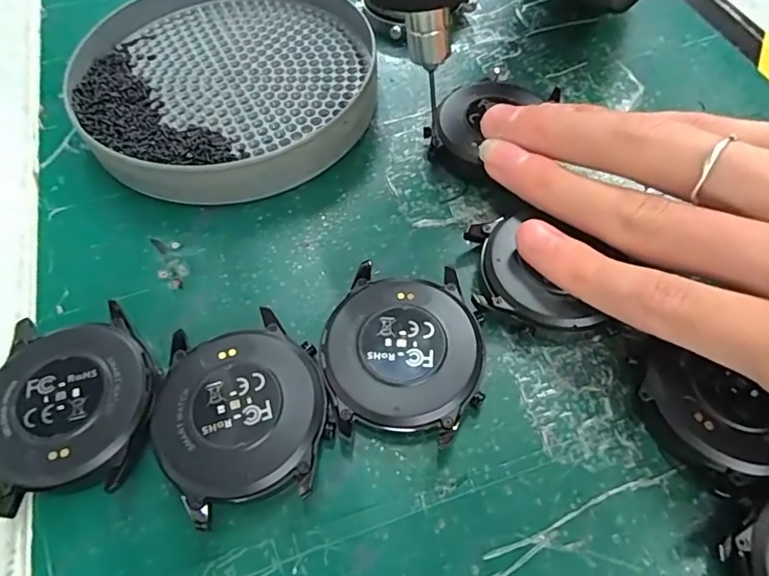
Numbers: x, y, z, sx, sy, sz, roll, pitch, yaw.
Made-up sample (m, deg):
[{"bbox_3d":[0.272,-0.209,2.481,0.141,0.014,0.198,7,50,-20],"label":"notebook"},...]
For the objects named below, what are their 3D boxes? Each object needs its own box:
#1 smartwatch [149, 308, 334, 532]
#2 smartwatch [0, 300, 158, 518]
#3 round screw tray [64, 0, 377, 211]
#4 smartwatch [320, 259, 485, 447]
[{"bbox_3d":[-0.037,0.033,0.138,0.043,0.011,0.048,-16,60,-6],"label":"smartwatch"},{"bbox_3d":[-0.084,0.031,0.139,0.044,0.012,0.050,-14,59,-6],"label":"smartwatch"},{"bbox_3d":[-0.059,-0.082,0.201,0.112,0.020,0.115,-1,59,2],"label":"round screw tray"},{"bbox_3d":[0.005,0.018,0.145,0.042,0.011,0.048,2,59,4],"label":"smartwatch"}]

